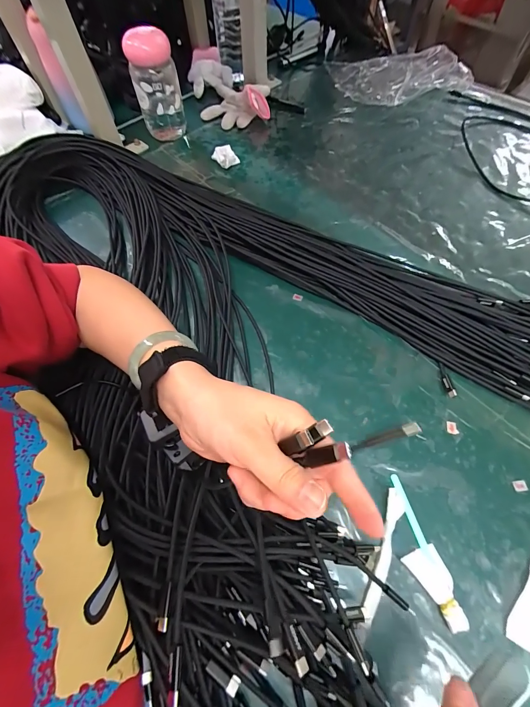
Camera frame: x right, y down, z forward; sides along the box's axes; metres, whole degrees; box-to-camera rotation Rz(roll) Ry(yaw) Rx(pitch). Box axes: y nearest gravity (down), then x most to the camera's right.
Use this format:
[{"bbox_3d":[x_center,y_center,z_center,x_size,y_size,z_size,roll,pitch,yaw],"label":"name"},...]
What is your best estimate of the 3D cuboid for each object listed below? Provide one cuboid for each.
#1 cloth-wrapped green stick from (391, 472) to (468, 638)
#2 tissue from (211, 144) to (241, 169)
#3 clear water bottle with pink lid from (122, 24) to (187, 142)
[{"bbox_3d":[0.134,0.168,0.267,0.030,0.015,0.116,-14,64,-6],"label":"cloth-wrapped green stick"},{"bbox_3d":[-0.063,-0.317,0.495,0.031,0.021,0.028,37,69,18],"label":"tissue"},{"bbox_3d":[-0.166,-0.404,0.476,0.069,0.126,0.065,-8,63,-4],"label":"clear water bottle with pink lid"}]

